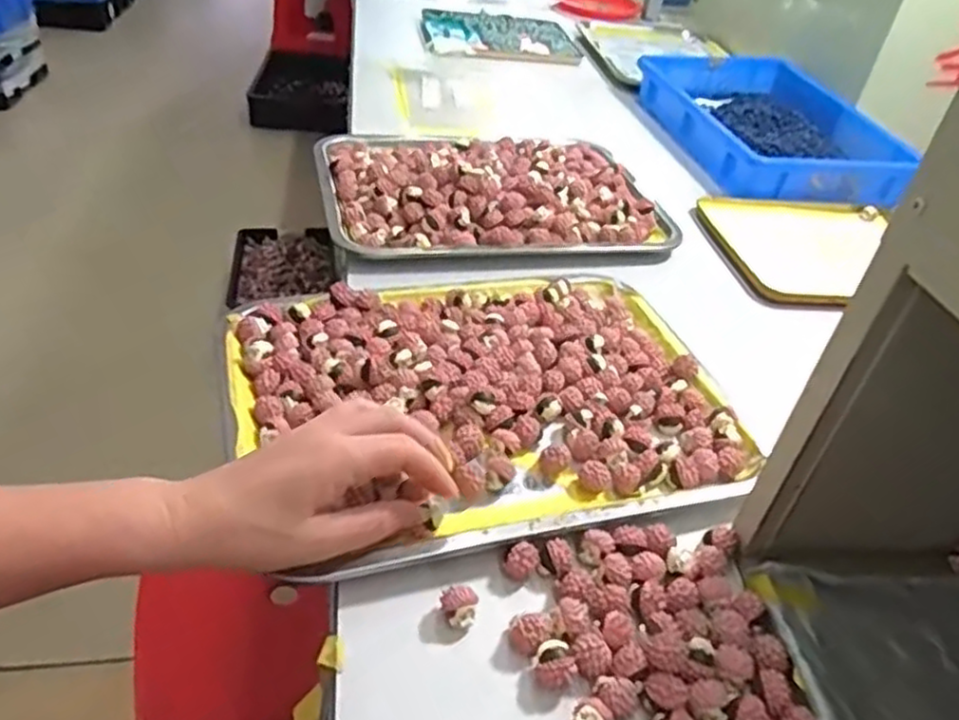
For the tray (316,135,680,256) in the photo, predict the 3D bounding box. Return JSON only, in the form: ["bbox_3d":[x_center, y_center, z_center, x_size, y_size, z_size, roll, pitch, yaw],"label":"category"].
[{"bbox_3d":[0.012,-0.190,0.769,0.350,0.044,0.254,-4,38,-14],"label":"tray"}]

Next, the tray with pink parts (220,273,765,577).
[{"bbox_3d":[0.004,0.020,0.512,0.340,0.030,0.258,-8,41,-18],"label":"tray with pink parts"}]

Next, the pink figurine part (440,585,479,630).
[{"bbox_3d":[-0.011,0.132,0.381,0.019,0.020,0.016,4,37,-2],"label":"pink figurine part"}]

